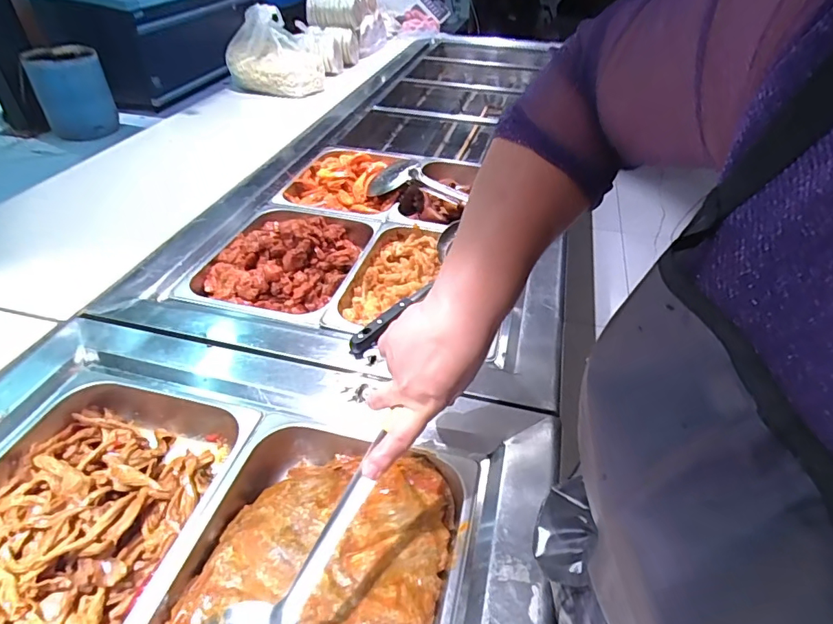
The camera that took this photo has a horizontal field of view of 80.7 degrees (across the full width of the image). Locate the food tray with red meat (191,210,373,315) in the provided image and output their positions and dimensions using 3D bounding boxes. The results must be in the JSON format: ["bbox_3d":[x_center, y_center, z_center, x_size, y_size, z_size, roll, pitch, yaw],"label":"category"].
[{"bbox_3d":[-0.232,-0.103,0.878,0.245,0.087,0.307,12,41,11],"label":"food tray with red meat"}]

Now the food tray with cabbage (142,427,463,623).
[{"bbox_3d":[-0.101,0.257,0.474,0.255,0.069,0.299,9,40,9],"label":"food tray with cabbage"}]

